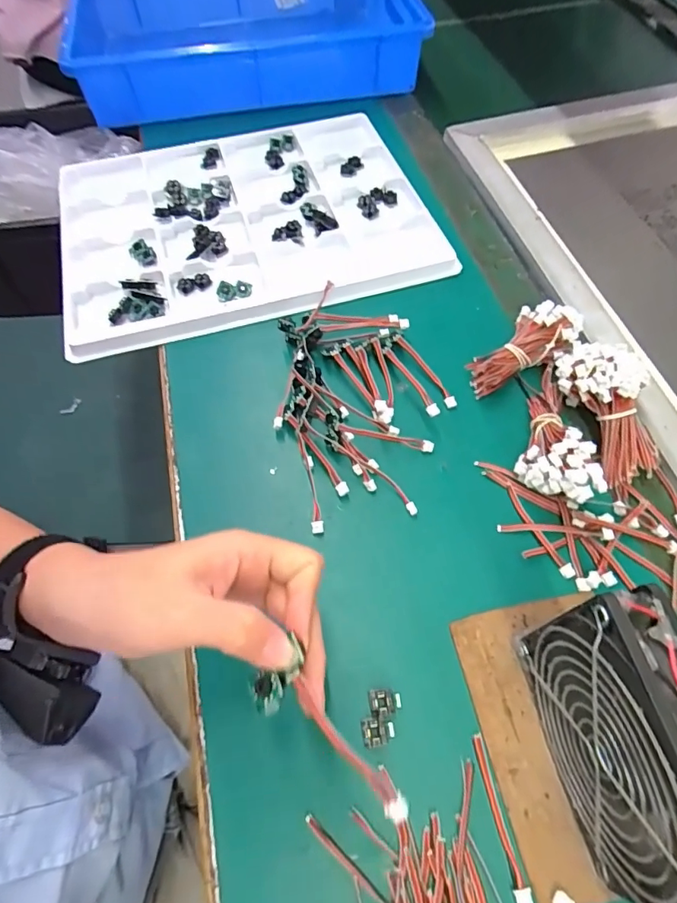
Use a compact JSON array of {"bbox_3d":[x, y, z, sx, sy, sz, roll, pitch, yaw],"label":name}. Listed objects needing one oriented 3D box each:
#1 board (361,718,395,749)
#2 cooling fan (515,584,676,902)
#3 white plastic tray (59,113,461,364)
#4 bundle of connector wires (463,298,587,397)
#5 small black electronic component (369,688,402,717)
[{"bbox_3d":[0.023,0.160,0.283,0.018,0.006,0.014,-6,60,-1],"label":"board"},{"bbox_3d":[0.131,0.139,0.224,0.030,0.126,0.124,-11,60,-4],"label":"cooling fan"},{"bbox_3d":[-0.098,-0.246,0.511,0.353,0.019,0.290,-16,60,-7],"label":"white plastic tray"},{"bbox_3d":[0.145,-0.086,0.399,0.100,0.022,0.043,-38,64,2],"label":"bundle of connector wires"},{"bbox_3d":[0.028,0.147,0.292,0.018,0.007,0.015,-7,60,-2],"label":"small black electronic component"}]

